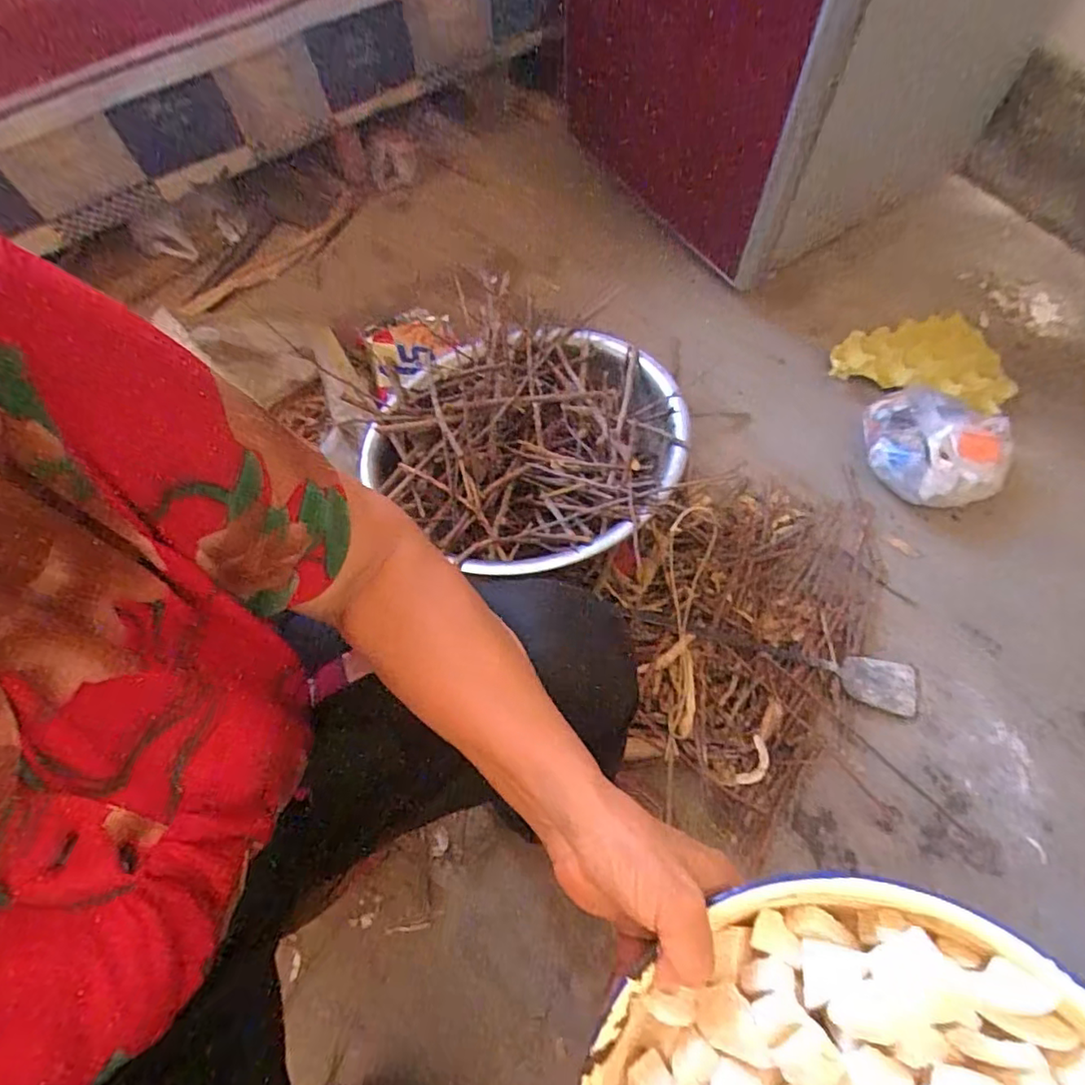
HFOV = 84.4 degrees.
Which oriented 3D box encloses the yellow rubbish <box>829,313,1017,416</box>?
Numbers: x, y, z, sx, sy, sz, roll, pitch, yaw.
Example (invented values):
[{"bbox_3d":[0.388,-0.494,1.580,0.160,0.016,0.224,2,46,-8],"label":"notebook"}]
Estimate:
[{"bbox_3d":[0.585,-0.282,0.919,0.261,0.054,0.139,17,68,9],"label":"yellow rubbish"}]

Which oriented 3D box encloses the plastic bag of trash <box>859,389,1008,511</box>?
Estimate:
[{"bbox_3d":[0.557,-0.138,0.857,0.158,0.084,0.196,-36,70,-13],"label":"plastic bag of trash"}]

